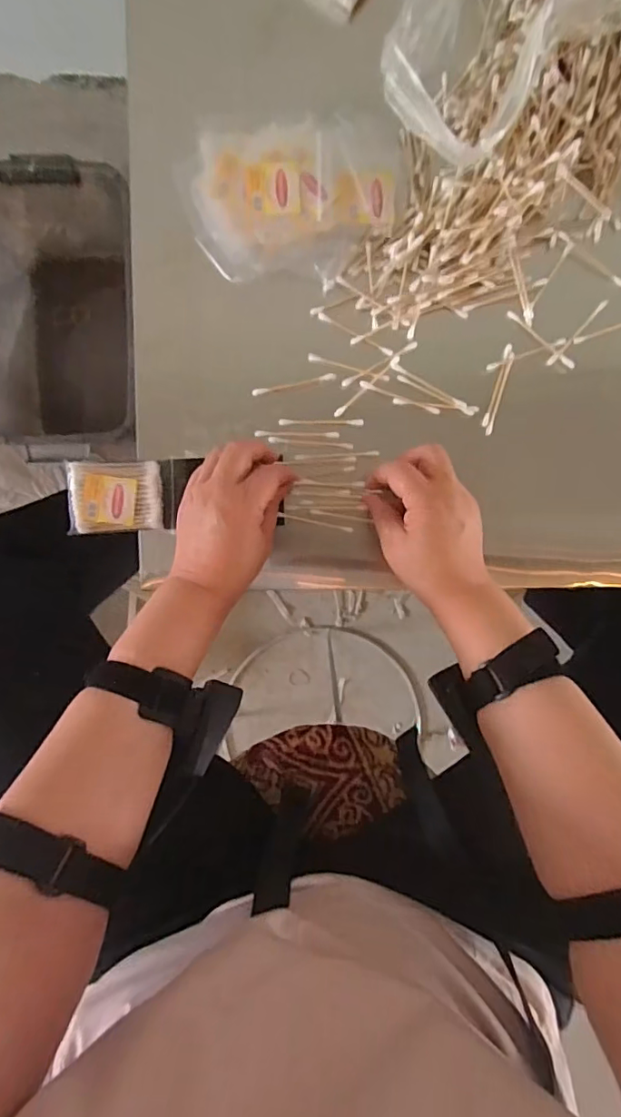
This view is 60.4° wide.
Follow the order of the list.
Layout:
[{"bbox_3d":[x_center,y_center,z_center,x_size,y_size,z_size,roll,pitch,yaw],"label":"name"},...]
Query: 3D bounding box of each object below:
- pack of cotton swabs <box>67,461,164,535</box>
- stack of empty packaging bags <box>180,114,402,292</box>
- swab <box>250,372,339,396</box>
[{"bbox_3d":[-0.165,-0.052,0.451,0.076,0.014,0.059,-1,94,0],"label":"pack of cotton swabs"},{"bbox_3d":[-0.017,-0.294,0.434,0.172,0.018,0.122,4,94,0],"label":"stack of empty packaging bags"},{"bbox_3d":[-0.014,-0.150,0.460,0.072,0.004,0.007,-11,94,1],"label":"swab"}]

